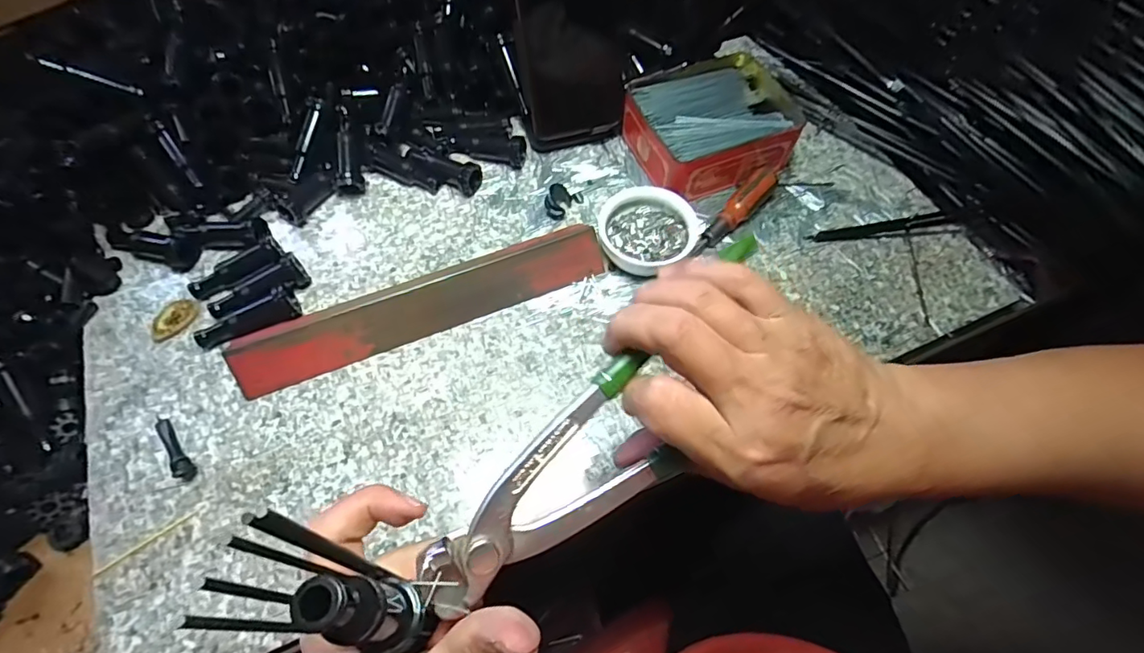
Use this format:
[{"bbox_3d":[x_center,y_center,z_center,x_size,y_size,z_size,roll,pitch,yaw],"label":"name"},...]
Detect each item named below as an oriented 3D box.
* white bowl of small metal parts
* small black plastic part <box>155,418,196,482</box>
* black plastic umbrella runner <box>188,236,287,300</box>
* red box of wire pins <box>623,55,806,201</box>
[{"bbox_3d":[0.056,-0.071,0.409,0.070,0.029,0.065,0,62,-1],"label":"white bowl of small metal parts"},{"bbox_3d":[-0.247,0.074,0.331,0.010,0.010,0.048,-39,69,-19],"label":"small black plastic part"},{"bbox_3d":[-0.243,-0.042,0.389,0.066,0.019,0.022,-27,66,-14],"label":"black plastic umbrella runner"},{"bbox_3d":[0.114,-0.167,0.449,0.123,0.042,0.107,-21,64,-11],"label":"red box of wire pins"}]

